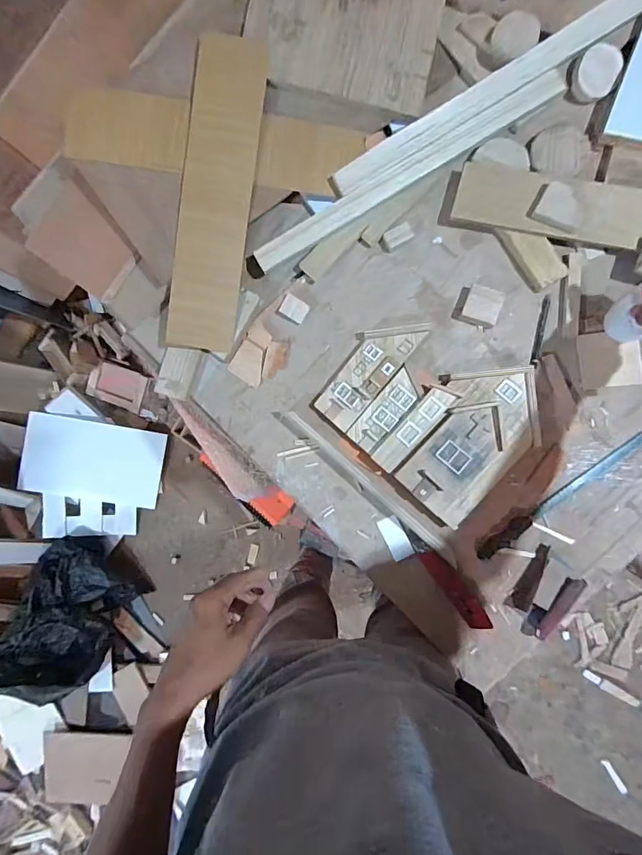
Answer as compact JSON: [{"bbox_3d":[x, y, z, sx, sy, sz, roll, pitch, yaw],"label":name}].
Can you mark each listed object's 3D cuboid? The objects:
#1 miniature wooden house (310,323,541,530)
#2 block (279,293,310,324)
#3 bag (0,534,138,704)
[{"bbox_3d":[0.161,-0.033,0.613,0.286,0.039,0.236,42,94,7],"label":"miniature wooden house"},{"bbox_3d":[-0.041,-0.186,0.661,0.041,0.012,0.034,31,92,8],"label":"block"},{"bbox_3d":[-0.848,0.634,1.397,0.343,0.166,0.492,27,92,8],"label":"bag"}]

